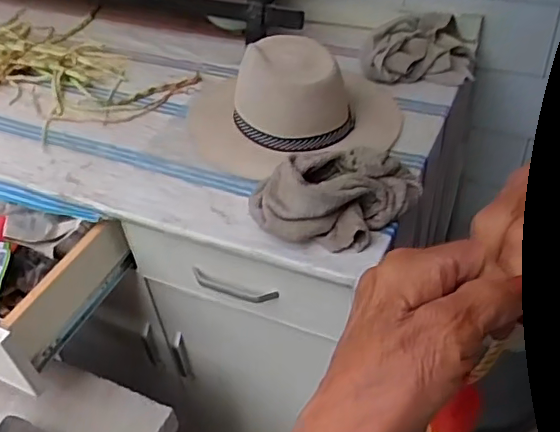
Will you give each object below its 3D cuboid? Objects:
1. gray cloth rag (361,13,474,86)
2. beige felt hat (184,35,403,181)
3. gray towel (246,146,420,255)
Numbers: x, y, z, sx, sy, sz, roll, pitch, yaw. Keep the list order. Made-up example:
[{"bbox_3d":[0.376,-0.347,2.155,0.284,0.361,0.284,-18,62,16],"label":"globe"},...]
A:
[{"bbox_3d":[0.248,-0.304,1.053,0.205,0.053,0.164,-2,44,3],"label":"gray cloth rag"},{"bbox_3d":[0.010,-0.200,0.925,0.331,0.116,0.287,-3,43,2],"label":"beige felt hat"},{"bbox_3d":[0.078,-0.027,0.747,0.227,0.079,0.122,-11,44,-7],"label":"gray towel"}]

